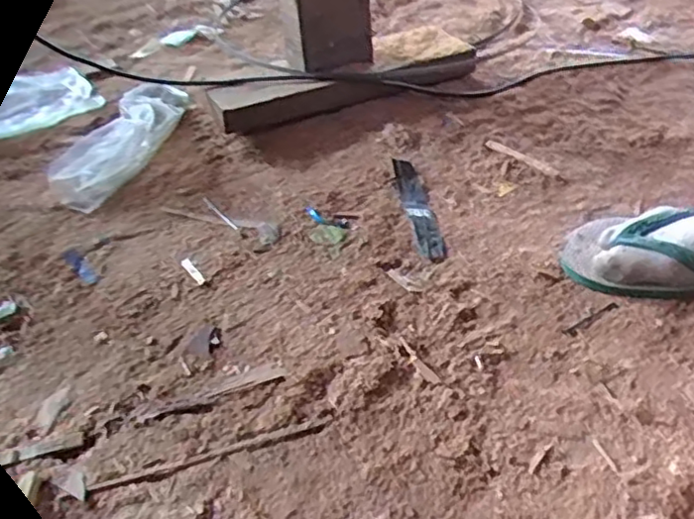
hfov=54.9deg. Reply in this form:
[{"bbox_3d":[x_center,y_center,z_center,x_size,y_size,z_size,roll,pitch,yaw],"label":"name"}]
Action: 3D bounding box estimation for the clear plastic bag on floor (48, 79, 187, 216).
[{"bbox_3d":[-0.326,-0.175,0.939,0.123,0.055,0.242,17,47,23],"label":"clear plastic bag on floor"}]

